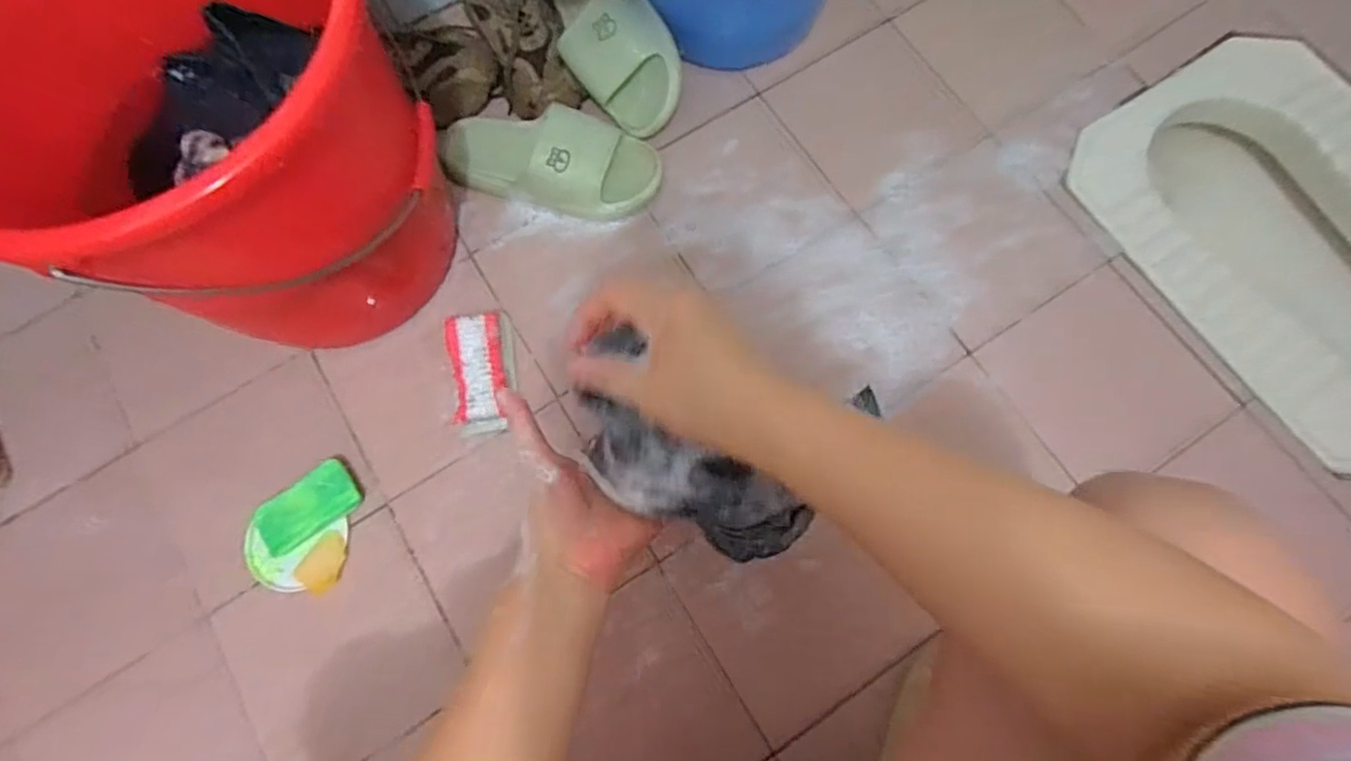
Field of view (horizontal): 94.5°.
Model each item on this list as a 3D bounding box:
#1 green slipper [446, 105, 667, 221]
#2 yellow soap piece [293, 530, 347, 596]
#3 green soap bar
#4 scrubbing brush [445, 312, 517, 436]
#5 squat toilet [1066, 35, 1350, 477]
[{"bbox_3d":[-0.147,-0.254,0.710,0.255,0.069,0.104,12,75,4],"label":"green slipper"},{"bbox_3d":[-0.348,0.181,0.621,0.038,0.008,0.055,29,77,9],"label":"yellow soap piece"},{"bbox_3d":[-0.369,0.128,0.626,0.097,0.028,0.051,-39,77,-9],"label":"green soap bar"},{"bbox_3d":[-0.204,-0.008,0.667,0.065,0.036,0.130,-10,75,-2],"label":"scrubbing brush"},{"bbox_3d":[0.684,-0.142,0.704,0.341,0.102,0.472,-31,76,-6],"label":"squat toilet"}]

